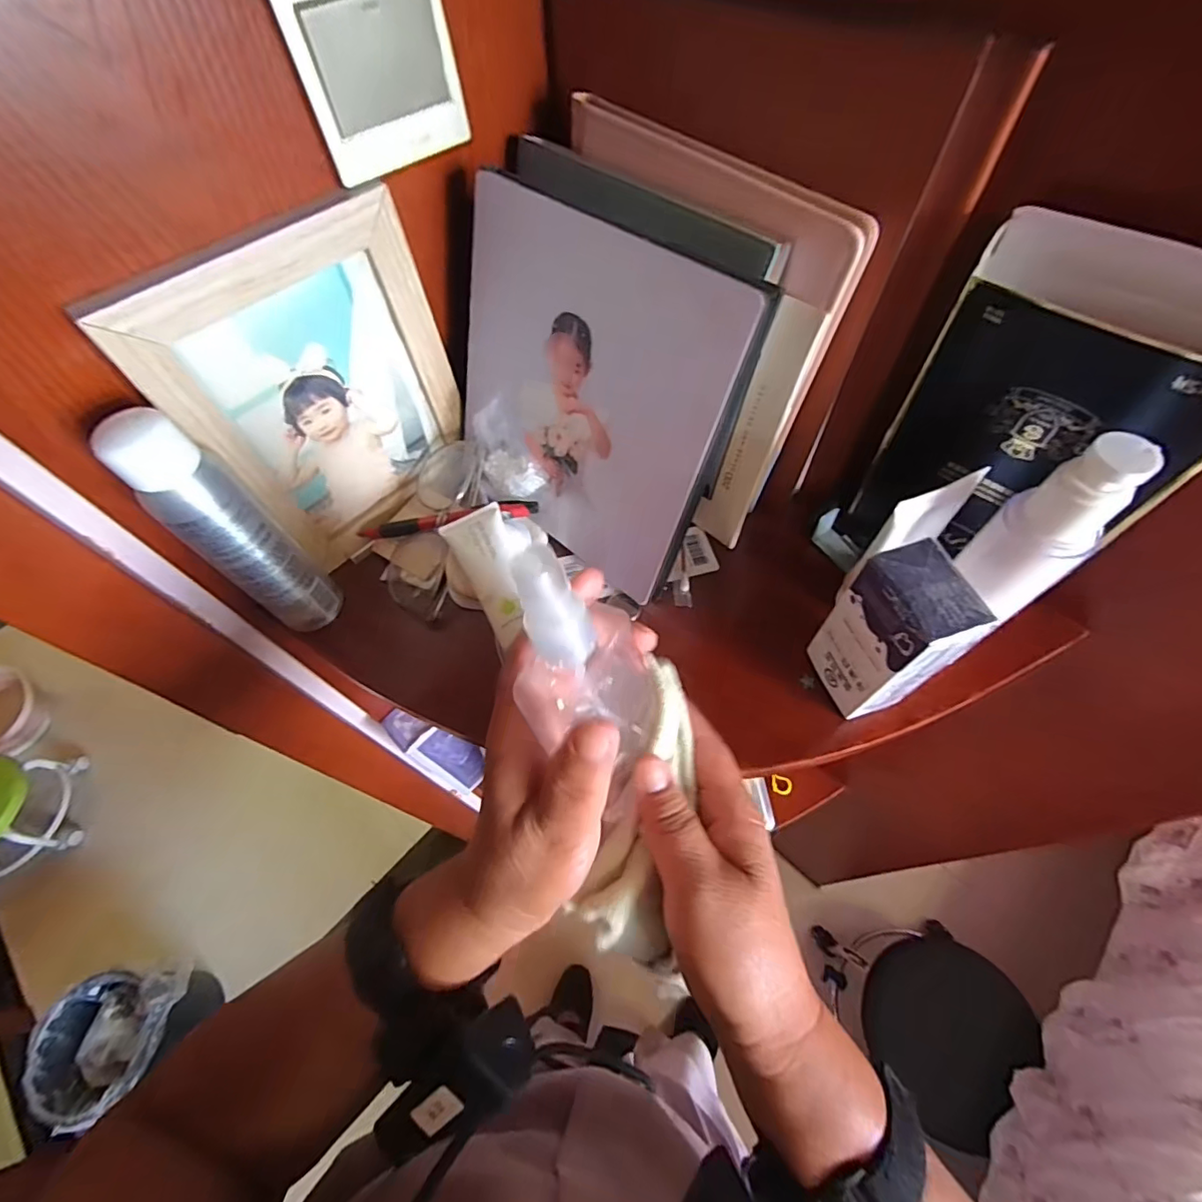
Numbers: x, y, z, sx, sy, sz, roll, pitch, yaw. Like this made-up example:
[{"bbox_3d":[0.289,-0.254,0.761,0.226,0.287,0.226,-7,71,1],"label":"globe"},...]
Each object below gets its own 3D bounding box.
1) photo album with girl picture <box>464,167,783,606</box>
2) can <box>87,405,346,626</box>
[{"bbox_3d":[-0.016,-0.125,0.338,0.201,0.195,0.030,40,45,20],"label":"photo album with girl picture"},{"bbox_3d":[-0.216,-0.038,0.317,0.033,0.163,0.043,36,68,22],"label":"can"}]

